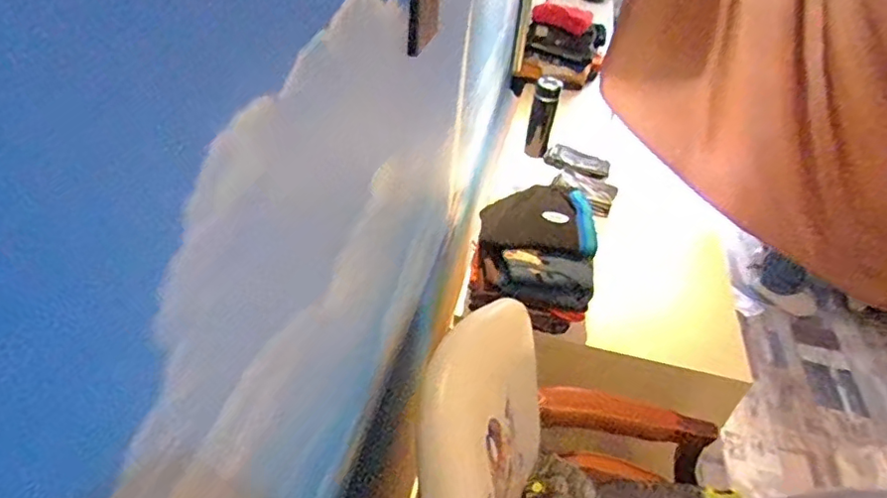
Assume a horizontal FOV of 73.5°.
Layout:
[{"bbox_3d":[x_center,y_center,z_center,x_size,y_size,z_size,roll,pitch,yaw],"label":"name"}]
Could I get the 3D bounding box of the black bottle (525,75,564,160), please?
[{"bbox_3d":[0.263,-0.350,1.569,0.069,0.202,0.056,19,40,17],"label":"black bottle"}]

